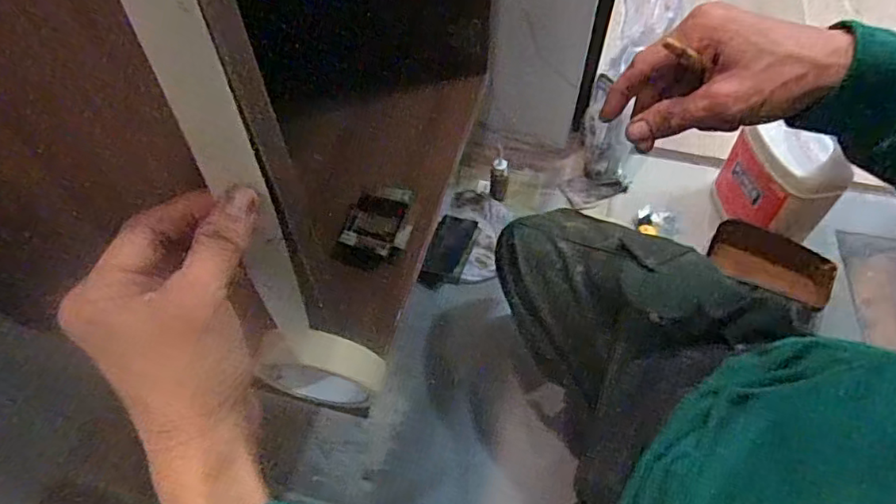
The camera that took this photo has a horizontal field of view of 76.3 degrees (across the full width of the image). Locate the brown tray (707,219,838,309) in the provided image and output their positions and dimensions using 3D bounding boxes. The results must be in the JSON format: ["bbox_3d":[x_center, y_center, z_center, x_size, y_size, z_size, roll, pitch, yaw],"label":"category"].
[{"bbox_3d":[0.511,0.014,0.904,0.178,0.067,0.057,25,59,17],"label":"brown tray"}]

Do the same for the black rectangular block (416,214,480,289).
[{"bbox_3d":[0.002,-0.001,0.955,0.066,0.022,0.141,15,57,11],"label":"black rectangular block"}]

